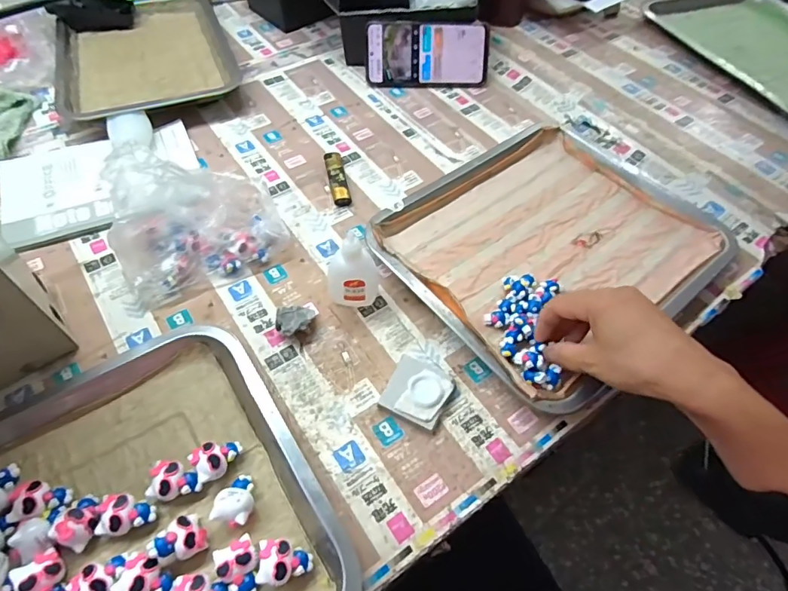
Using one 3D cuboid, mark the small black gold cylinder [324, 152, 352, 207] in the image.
[{"bbox_3d":[-0.064,-0.133,0.545,0.020,0.014,0.081,-9,57,-9],"label":"small black gold cylinder"}]

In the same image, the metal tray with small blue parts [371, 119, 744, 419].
[{"bbox_3d":[0.173,-0.070,0.500,0.346,0.026,0.268,-34,64,-23],"label":"metal tray with small blue parts"}]

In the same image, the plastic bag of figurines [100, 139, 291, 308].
[{"bbox_3d":[-0.189,-0.077,0.446,0.147,0.095,0.100,-23,60,-18],"label":"plastic bag of figurines"}]

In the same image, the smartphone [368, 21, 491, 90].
[{"bbox_3d":[0.045,-0.329,0.652,0.165,0.080,0.010,0,21,-3],"label":"smartphone"}]

